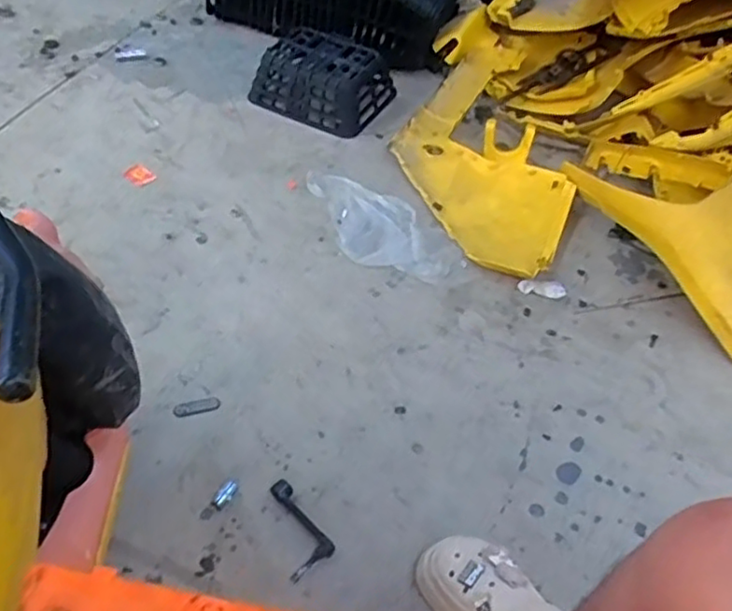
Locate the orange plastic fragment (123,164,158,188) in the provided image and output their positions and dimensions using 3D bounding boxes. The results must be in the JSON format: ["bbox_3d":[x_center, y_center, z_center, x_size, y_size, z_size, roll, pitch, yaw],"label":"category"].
[{"bbox_3d":[-0.477,-0.276,1.398,0.060,0.005,0.052,35,53,23],"label":"orange plastic fragment"}]

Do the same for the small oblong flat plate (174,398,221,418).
[{"bbox_3d":[-0.264,0.159,1.036,0.070,0.005,0.021,-11,50,-16],"label":"small oblong flat plate"}]

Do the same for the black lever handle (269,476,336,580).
[{"bbox_3d":[-0.104,0.302,0.904,0.065,0.022,0.127,-26,56,-27],"label":"black lever handle"}]

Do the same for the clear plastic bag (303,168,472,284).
[{"bbox_3d":[0.023,-0.163,1.349,0.401,0.021,0.184,38,54,25],"label":"clear plastic bag"}]

